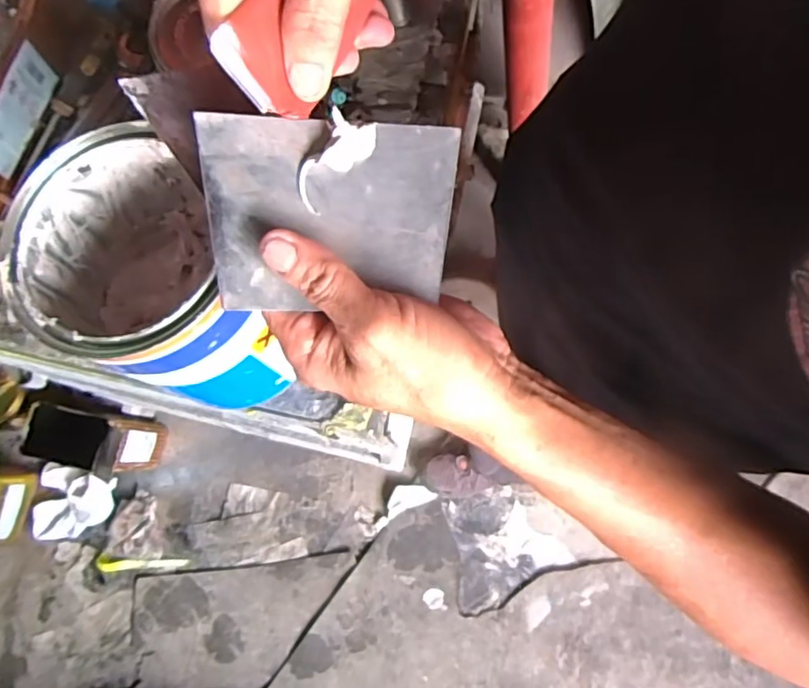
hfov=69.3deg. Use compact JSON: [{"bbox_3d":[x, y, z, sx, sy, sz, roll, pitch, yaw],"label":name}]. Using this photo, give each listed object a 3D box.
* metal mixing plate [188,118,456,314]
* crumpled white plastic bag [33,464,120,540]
[{"bbox_3d":[-0.034,-0.062,0.276,0.116,0.008,0.087,0,93,-9],"label":"metal mixing plate"},{"bbox_3d":[-0.739,0.350,1.293,0.180,0.055,0.164,0,79,1],"label":"crumpled white plastic bag"}]

